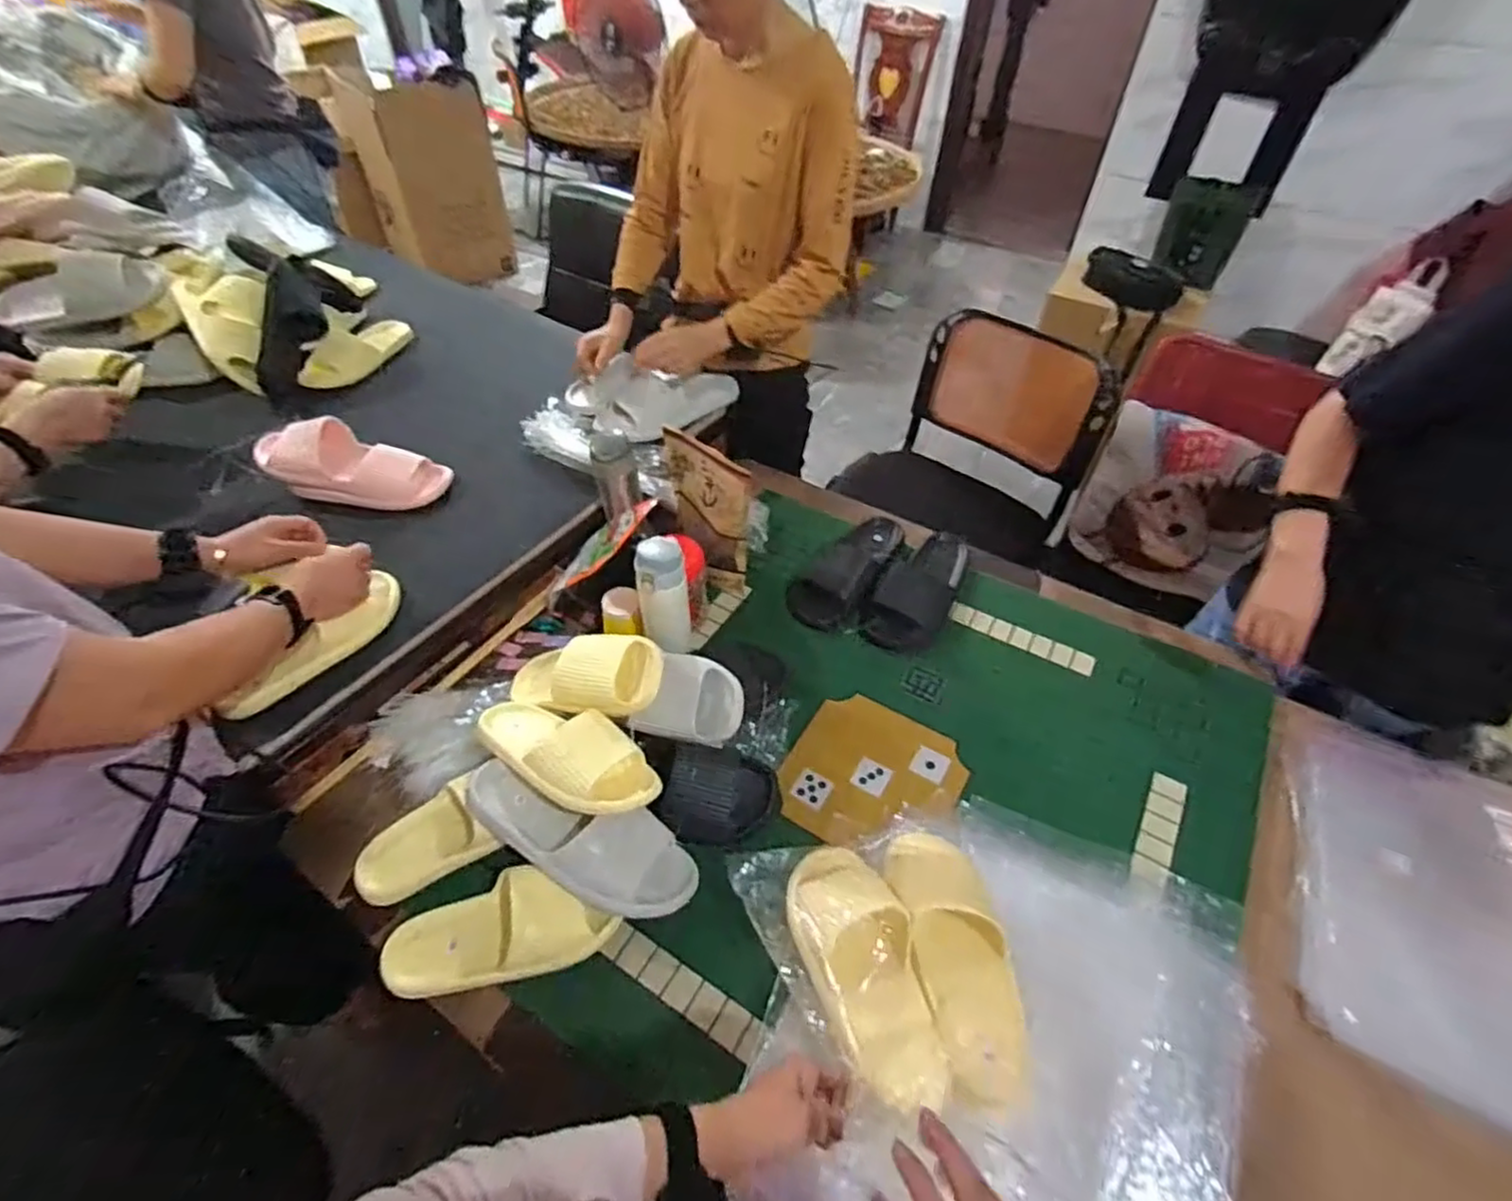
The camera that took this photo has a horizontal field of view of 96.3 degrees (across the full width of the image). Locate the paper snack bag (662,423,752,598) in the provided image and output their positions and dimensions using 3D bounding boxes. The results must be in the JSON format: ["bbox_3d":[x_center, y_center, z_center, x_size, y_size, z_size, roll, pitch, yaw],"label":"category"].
[{"bbox_3d":[-0.078,-0.140,1.058,0.060,0.211,0.172,-29,55,-24],"label":"paper snack bag"}]

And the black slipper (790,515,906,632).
[{"bbox_3d":[0.154,-0.061,1.116,0.122,0.074,0.262,31,55,23],"label":"black slipper"}]

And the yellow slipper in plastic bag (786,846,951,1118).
[{"bbox_3d":[0.099,0.340,0.656,0.109,0.080,0.278,-9,32,-9],"label":"yellow slipper in plastic bag"}]

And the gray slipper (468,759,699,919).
[{"bbox_3d":[-0.196,0.261,0.756,0.282,0.061,0.105,28,48,3],"label":"gray slipper"}]

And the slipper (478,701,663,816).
[{"bbox_3d":[-0.230,0.174,0.784,0.248,0.073,0.100,24,52,19],"label":"slipper"}]

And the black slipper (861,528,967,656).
[{"bbox_3d":[0.273,-0.022,1.102,0.115,0.067,0.250,28,54,21],"label":"black slipper"}]

